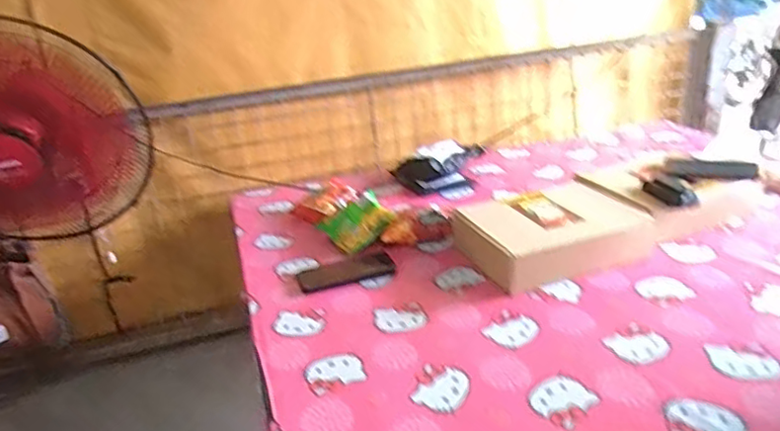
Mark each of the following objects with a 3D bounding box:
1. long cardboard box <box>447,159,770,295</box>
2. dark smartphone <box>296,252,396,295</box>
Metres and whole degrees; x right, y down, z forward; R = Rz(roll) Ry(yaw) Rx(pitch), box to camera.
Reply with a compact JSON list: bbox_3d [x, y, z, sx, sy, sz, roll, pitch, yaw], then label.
[{"bbox_3d":[0.385,-0.002,1.107,0.532,0.085,0.229,-13,24,-18],"label":"long cardboard box"},{"bbox_3d":[-0.074,0.097,1.065,0.169,0.008,0.068,-13,25,-19],"label":"dark smartphone"}]

